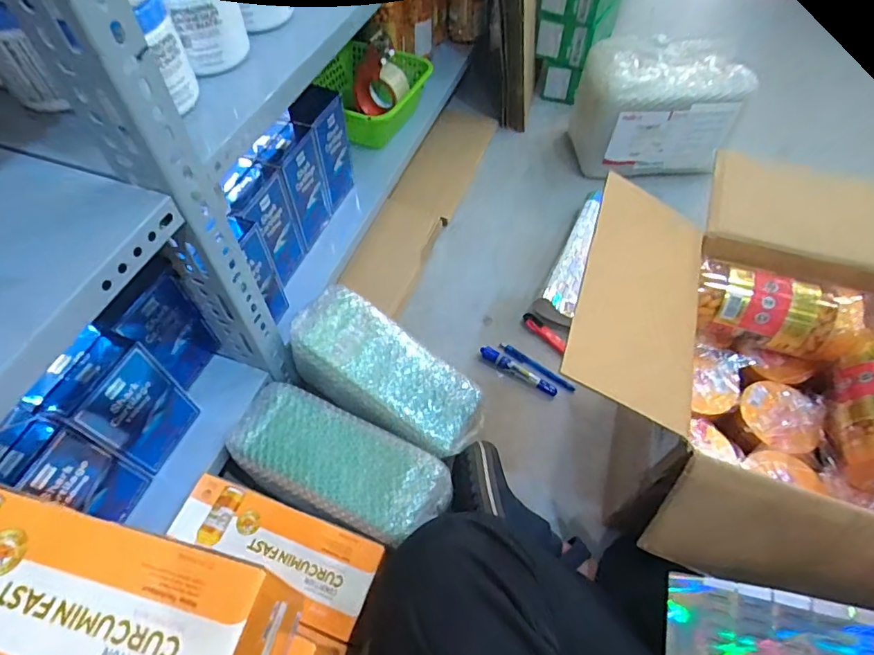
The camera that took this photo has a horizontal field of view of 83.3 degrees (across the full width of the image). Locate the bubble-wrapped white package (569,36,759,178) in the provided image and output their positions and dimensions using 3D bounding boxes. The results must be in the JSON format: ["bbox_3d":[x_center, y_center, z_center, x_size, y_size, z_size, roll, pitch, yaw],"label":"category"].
[{"bbox_3d":[0.440,-0.429,1.001,0.284,0.209,0.186,1,56,0],"label":"bubble-wrapped white package"}]

